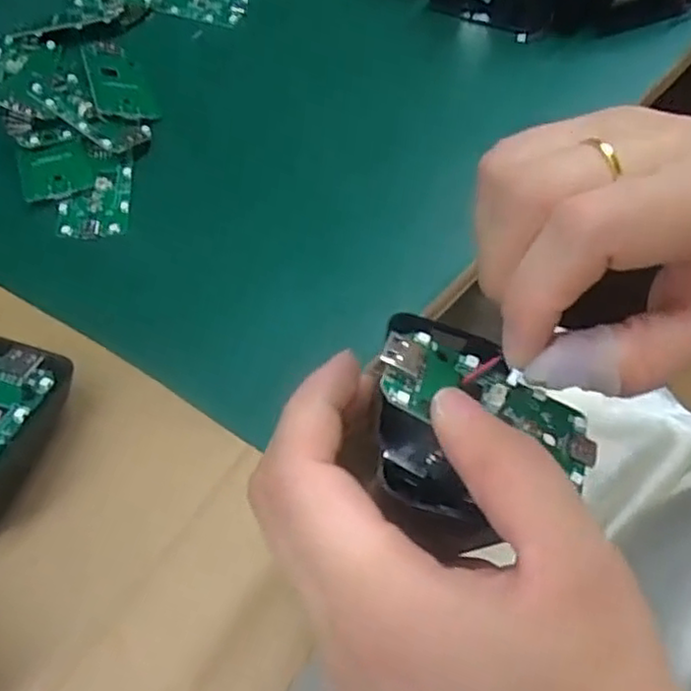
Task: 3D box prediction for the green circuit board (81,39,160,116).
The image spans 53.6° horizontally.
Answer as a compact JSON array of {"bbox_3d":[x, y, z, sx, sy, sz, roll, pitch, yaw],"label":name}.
[{"bbox_3d":[-0.120,-0.141,0.359,0.030,0.004,0.065,-7,55,-28],"label":"green circuit board"}]

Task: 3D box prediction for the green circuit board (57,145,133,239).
[{"bbox_3d":[-0.118,-0.073,0.322,0.031,0.005,0.052,-3,59,-6],"label":"green circuit board"}]

